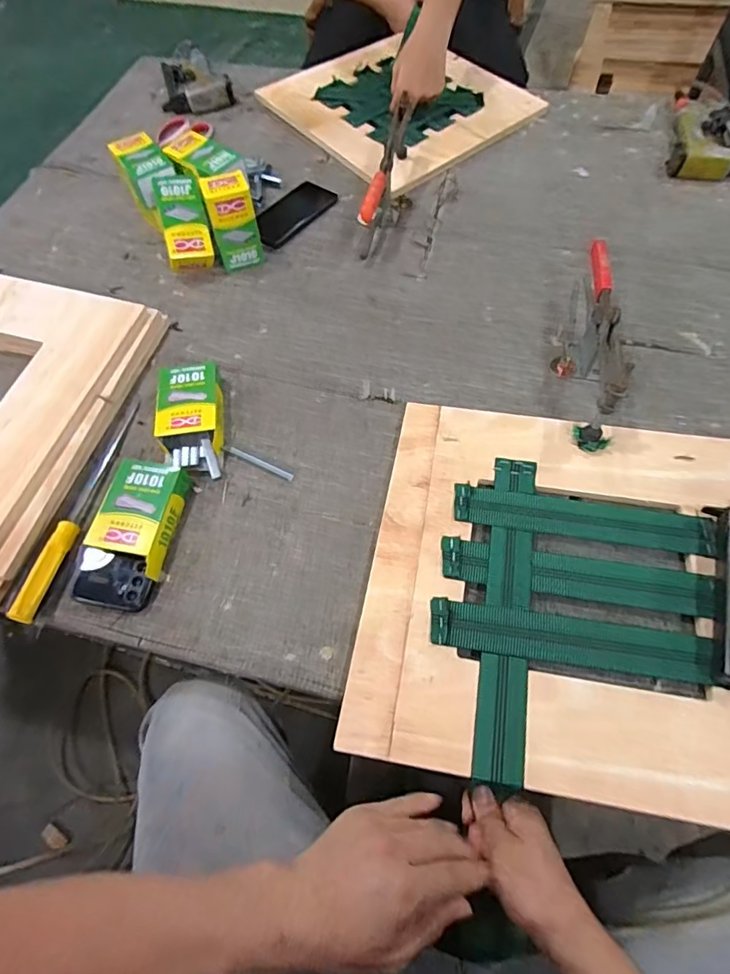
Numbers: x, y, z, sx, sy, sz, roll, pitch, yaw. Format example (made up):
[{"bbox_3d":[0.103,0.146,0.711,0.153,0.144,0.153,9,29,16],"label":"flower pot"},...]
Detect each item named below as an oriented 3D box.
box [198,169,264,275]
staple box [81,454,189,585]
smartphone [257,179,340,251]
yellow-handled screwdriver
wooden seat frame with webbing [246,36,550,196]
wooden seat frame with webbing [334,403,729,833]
[{"bbox_3d":[-0.198,-0.394,0.770,0.065,0.118,0.055,-18,62,-8],"label":"box"},{"bbox_3d":[-0.257,0.029,0.583,0.084,0.031,0.125,10,62,7],"label":"staple box"},{"bbox_3d":[-0.125,-0.465,0.869,0.080,0.009,0.170,33,67,18],"label":"smartphone"},{"bbox_3d":[-0.335,0.013,0.596,0.028,0.019,0.288,8,62,7],"label":"yellow-handled screwdriver"},{"bbox_3d":[0.066,-0.753,0.999,0.413,0.018,0.424,-38,69,-16],"label":"wooden seat frame with webbing"},{"bbox_3d":[0.213,0.097,0.531,0.402,0.026,0.395,10,62,7],"label":"wooden seat frame with webbing"}]

